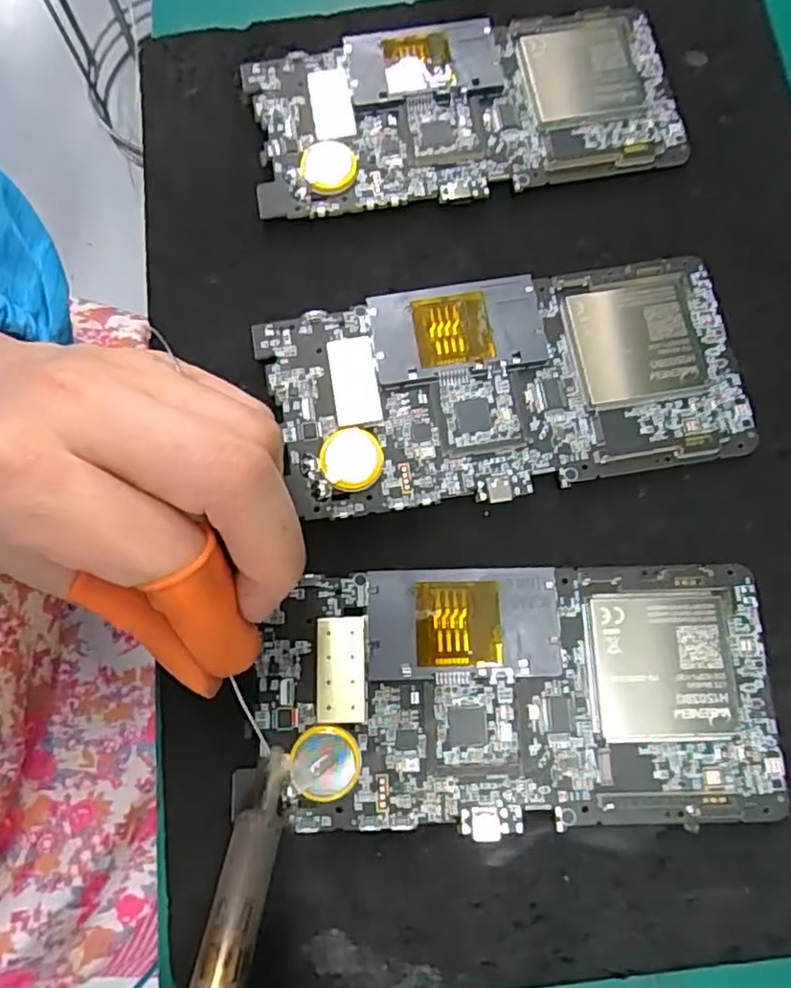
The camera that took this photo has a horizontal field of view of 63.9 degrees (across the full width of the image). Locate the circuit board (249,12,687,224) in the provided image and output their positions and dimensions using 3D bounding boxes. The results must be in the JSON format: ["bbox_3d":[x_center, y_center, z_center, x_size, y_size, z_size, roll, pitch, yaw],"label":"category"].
[{"bbox_3d":[0.024,-0.141,0.230,0.149,0.007,0.070,-10,77,-4],"label":"circuit board"}]

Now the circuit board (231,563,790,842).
[{"bbox_3d":[0.034,0.059,0.186,0.149,0.008,0.071,-2,76,-2],"label":"circuit board"}]

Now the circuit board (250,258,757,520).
[{"bbox_3d":[0.035,-0.036,0.207,0.151,0.007,0.070,-7,76,-3],"label":"circuit board"}]

